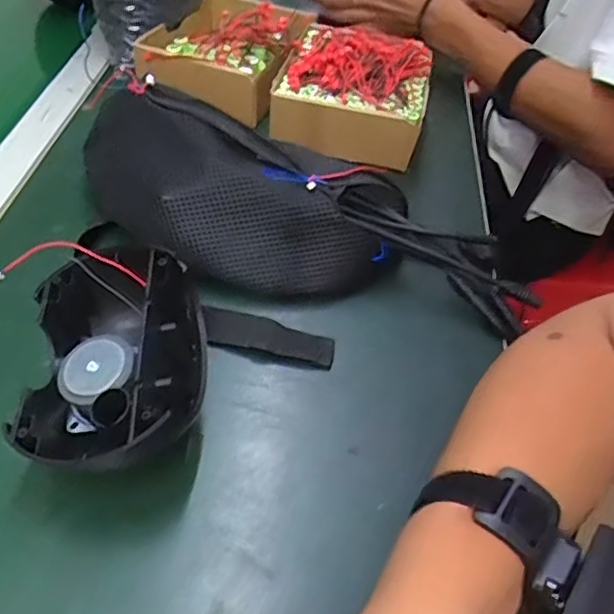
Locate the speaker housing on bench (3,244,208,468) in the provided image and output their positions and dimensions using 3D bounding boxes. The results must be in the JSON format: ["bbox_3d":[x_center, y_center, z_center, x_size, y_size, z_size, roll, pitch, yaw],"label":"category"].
[{"bbox_3d":[-0.108,0.038,0.360,0.096,0.079,0.141,0,47,-7],"label":"speaker housing on bench"}]

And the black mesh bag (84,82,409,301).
[{"bbox_3d":[-0.062,-0.084,0.478,0.256,0.082,0.116,23,49,14],"label":"black mesh bag"}]

